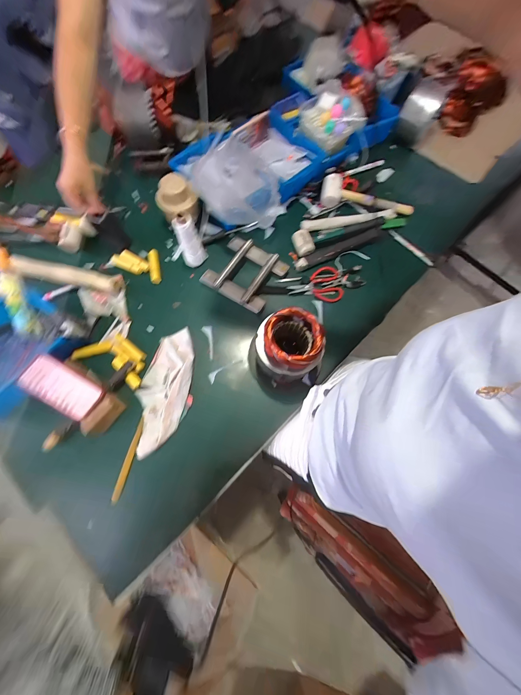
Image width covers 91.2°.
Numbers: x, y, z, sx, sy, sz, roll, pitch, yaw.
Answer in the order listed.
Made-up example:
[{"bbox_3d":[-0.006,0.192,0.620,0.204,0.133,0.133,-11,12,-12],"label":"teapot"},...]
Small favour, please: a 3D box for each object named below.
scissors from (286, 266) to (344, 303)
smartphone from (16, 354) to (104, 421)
[{"bbox_3d":[0.163,-0.180,0.745,0.157,0.022,0.104,-11,73,-6],"label":"scissors"},{"bbox_3d":[-0.454,0.090,0.583,0.166,0.007,0.086,34,72,-5],"label":"smartphone"}]

